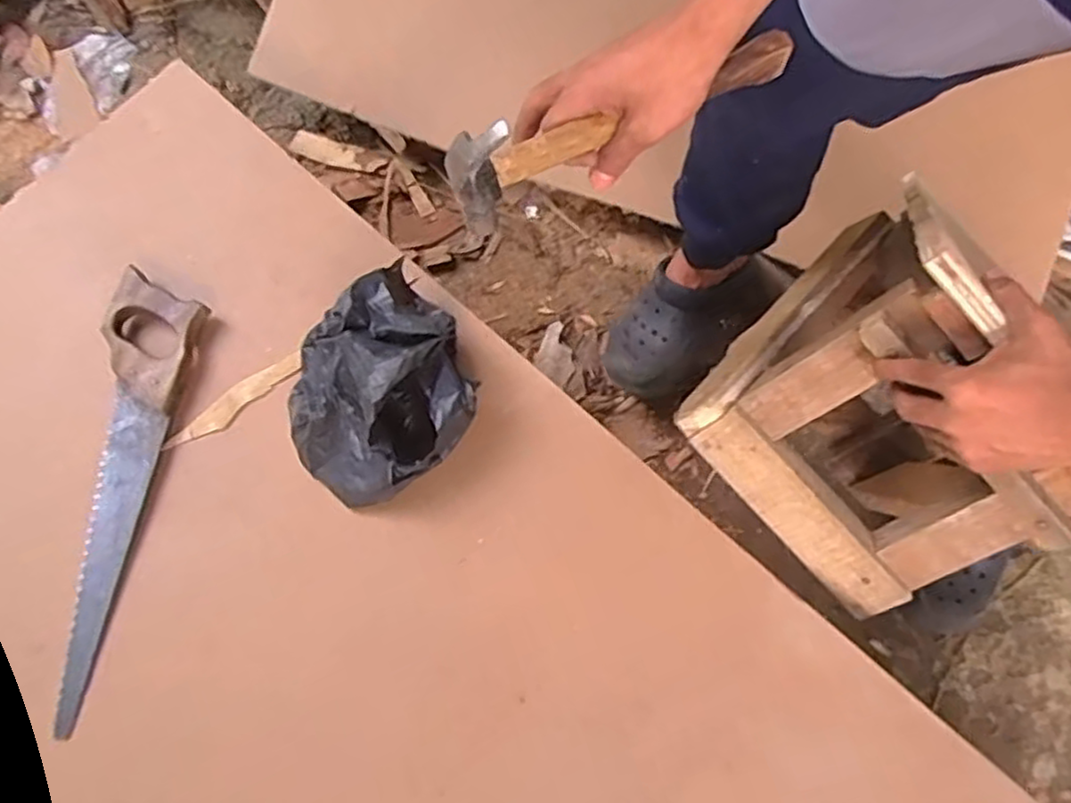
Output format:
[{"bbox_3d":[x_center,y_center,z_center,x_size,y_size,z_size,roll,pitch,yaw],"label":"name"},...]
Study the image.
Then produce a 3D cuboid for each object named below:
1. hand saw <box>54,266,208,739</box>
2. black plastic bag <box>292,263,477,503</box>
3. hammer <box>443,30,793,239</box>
[{"bbox_3d":[-0.403,0.073,0.666,0.087,0.029,0.411,8,73,4],"label":"hand saw"},{"bbox_3d":[-0.143,-0.012,0.640,0.180,0.122,0.158,-40,76,-11],"label":"black plastic bag"},{"bbox_3d":[0.058,-0.185,0.470,0.245,0.086,0.022,-25,71,-8],"label":"hammer"}]

